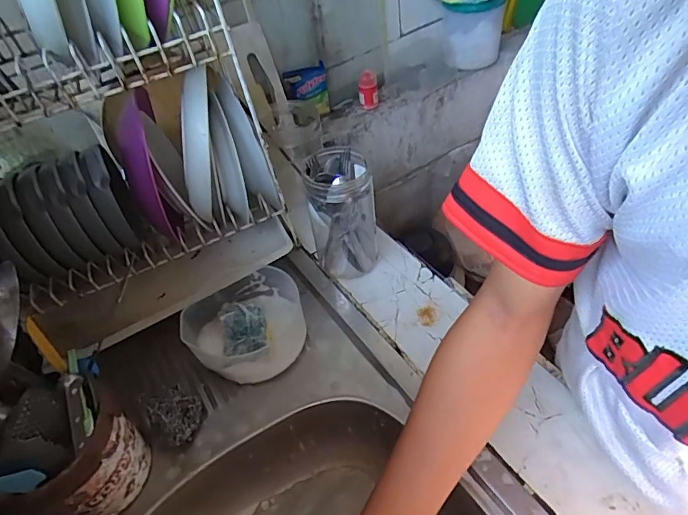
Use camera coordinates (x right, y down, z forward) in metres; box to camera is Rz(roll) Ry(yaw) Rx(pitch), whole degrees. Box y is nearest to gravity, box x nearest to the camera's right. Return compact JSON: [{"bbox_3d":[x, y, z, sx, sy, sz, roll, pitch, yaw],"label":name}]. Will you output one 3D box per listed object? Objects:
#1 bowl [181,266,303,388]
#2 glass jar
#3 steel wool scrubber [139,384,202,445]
[{"bbox_3d":[-0.129,0.081,0.586,0.146,0.055,0.144,-3,46,4],"label":"bowl"},{"bbox_3d":[-0.004,-0.060,0.624,0.081,0.173,0.089,-3,46,4],"label":"glass jar"},{"bbox_3d":[-0.203,0.180,0.532,0.071,0.040,0.058,21,52,25],"label":"steel wool scrubber"}]

